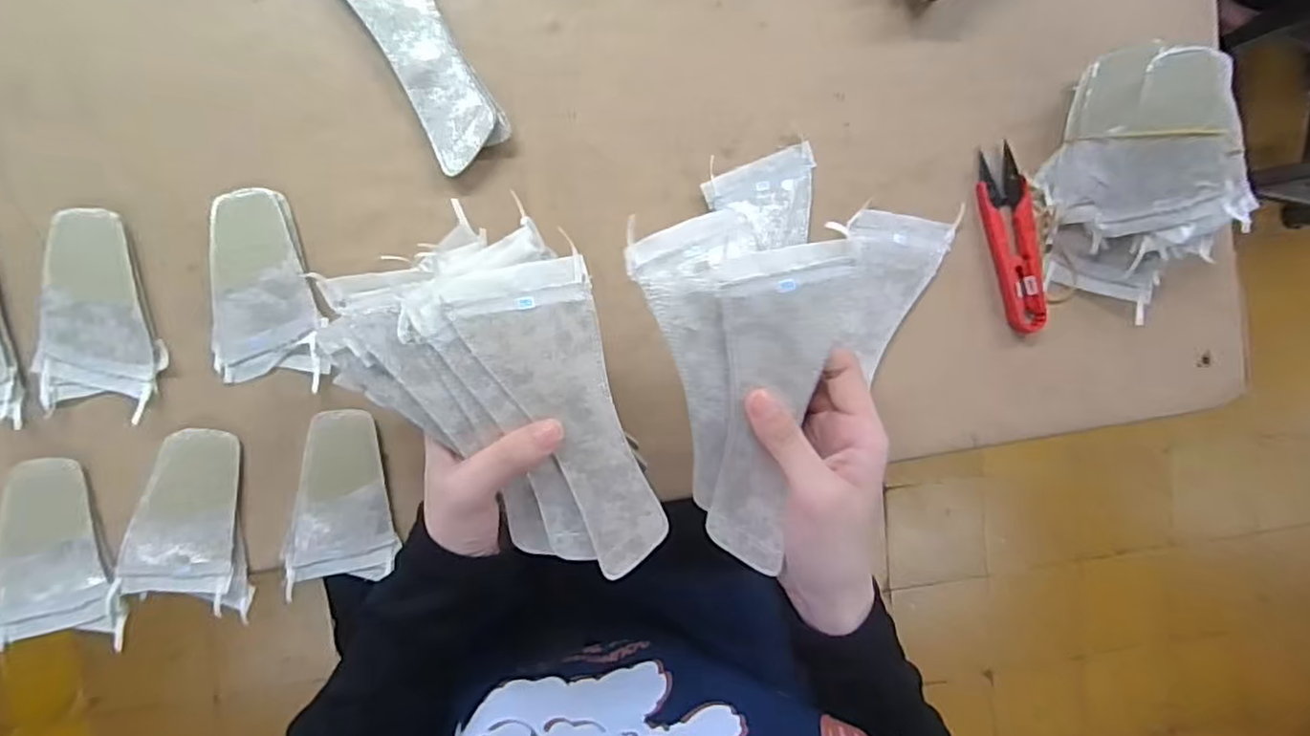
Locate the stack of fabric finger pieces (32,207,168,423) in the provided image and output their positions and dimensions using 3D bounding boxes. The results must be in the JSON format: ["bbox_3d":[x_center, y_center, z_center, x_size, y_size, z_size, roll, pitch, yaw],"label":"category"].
[{"bbox_3d":[-0.295,-0.029,0.354,0.058,0.007,0.105,3,95,-8],"label":"stack of fabric finger pieces"}]

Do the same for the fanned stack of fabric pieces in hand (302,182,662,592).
[{"bbox_3d":[-0.059,0.020,0.316,0.108,0.031,0.185,-36,99,-3],"label":"fanned stack of fabric pieces in hand"}]

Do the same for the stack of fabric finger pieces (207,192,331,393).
[{"bbox_3d":[-0.211,-0.044,0.363,0.057,0.008,0.102,0,96,-8],"label":"stack of fabric finger pieces"}]

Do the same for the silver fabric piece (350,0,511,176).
[{"bbox_3d":[-0.133,-0.193,0.359,0.064,0.015,0.167,-31,99,-4],"label":"silver fabric piece"}]

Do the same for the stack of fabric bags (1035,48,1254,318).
[{"bbox_3d":[0.288,-0.111,0.396,0.089,0.068,0.149,-13,97,-6],"label":"stack of fabric bags"}]

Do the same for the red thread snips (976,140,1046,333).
[{"bbox_3d":[0.223,-0.079,0.415,0.028,0.018,0.112,-12,97,-7],"label":"red thread snips"}]

